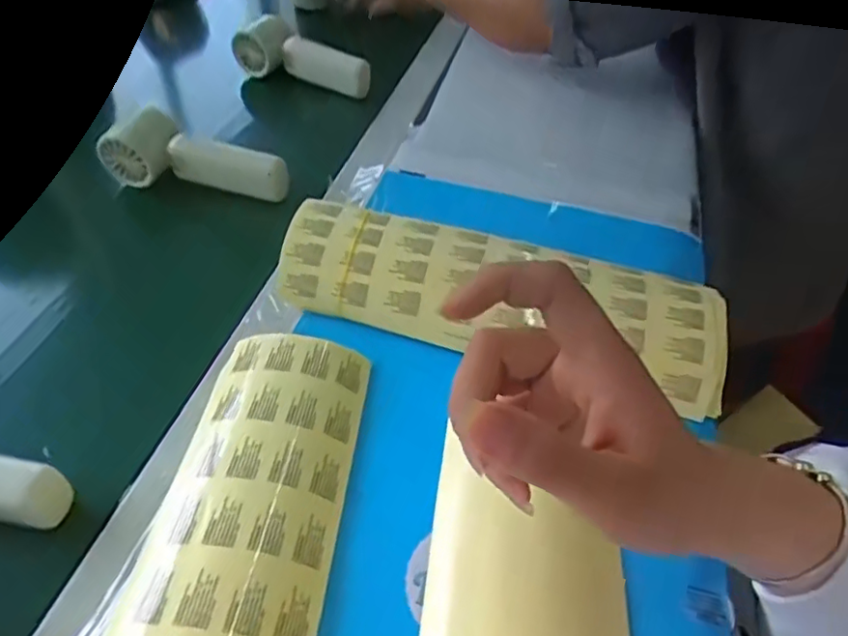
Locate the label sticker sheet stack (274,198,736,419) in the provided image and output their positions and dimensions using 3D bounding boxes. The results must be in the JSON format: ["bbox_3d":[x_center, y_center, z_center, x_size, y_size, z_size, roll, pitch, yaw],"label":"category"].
[{"bbox_3d":[0.051,-0.019,0.425,0.310,0.026,0.097,13,67,8],"label":"label sticker sheet stack"}]

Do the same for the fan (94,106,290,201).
[{"bbox_3d":[-0.207,-0.144,0.539,0.169,0.055,0.038,13,47,9],"label":"fan"}]

